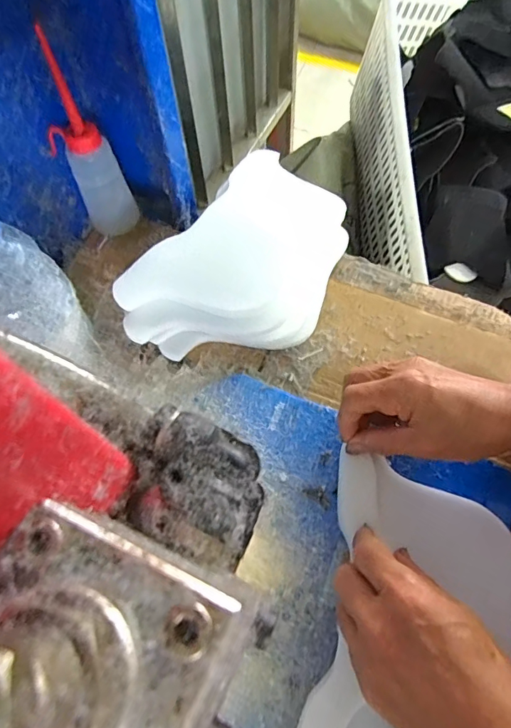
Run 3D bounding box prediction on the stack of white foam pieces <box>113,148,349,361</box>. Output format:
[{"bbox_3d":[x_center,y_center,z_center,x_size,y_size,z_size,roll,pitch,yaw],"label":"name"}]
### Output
[{"bbox_3d":[-0.001,-0.102,0.453,0.158,0.056,0.257,31,68,15],"label":"stack of white foam pieces"}]

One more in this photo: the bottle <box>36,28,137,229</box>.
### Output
[{"bbox_3d":[-0.162,-0.203,0.441,0.054,0.173,0.042,-33,67,-15],"label":"bottle"}]

